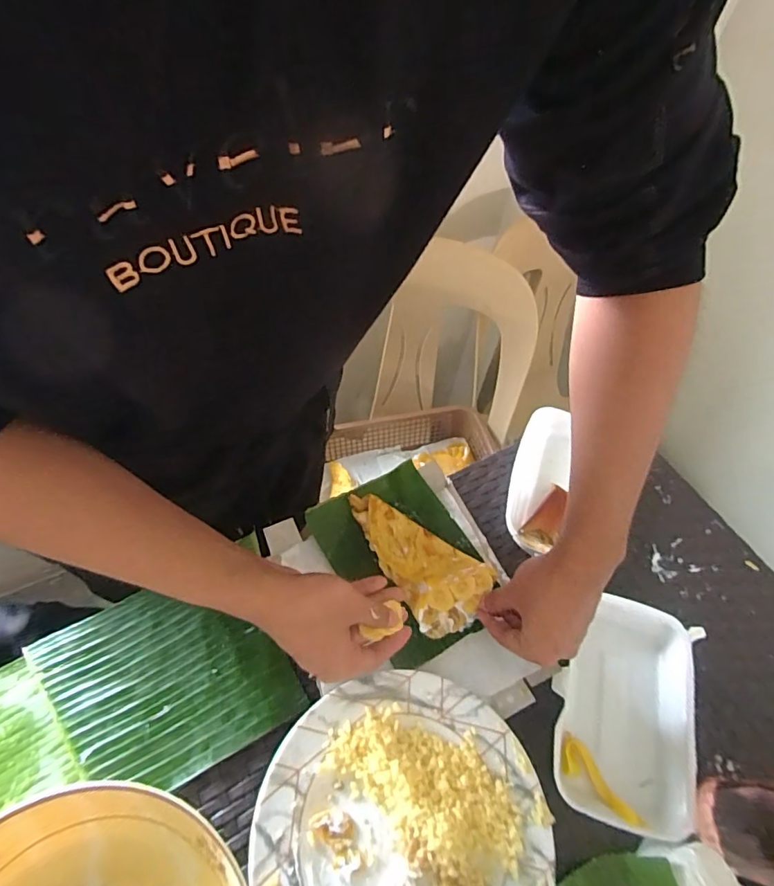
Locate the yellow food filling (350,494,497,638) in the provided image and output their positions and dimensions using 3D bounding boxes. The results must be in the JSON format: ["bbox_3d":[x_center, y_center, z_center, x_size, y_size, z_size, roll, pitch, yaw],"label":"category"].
[{"bbox_3d":[0.024,0.109,0.485,0.081,0.029,0.159,-37,67,-25],"label":"yellow food filling"}]

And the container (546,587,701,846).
[{"bbox_3d":[0.211,0.229,0.425,0.117,0.026,0.178,21,56,11],"label":"container"}]

